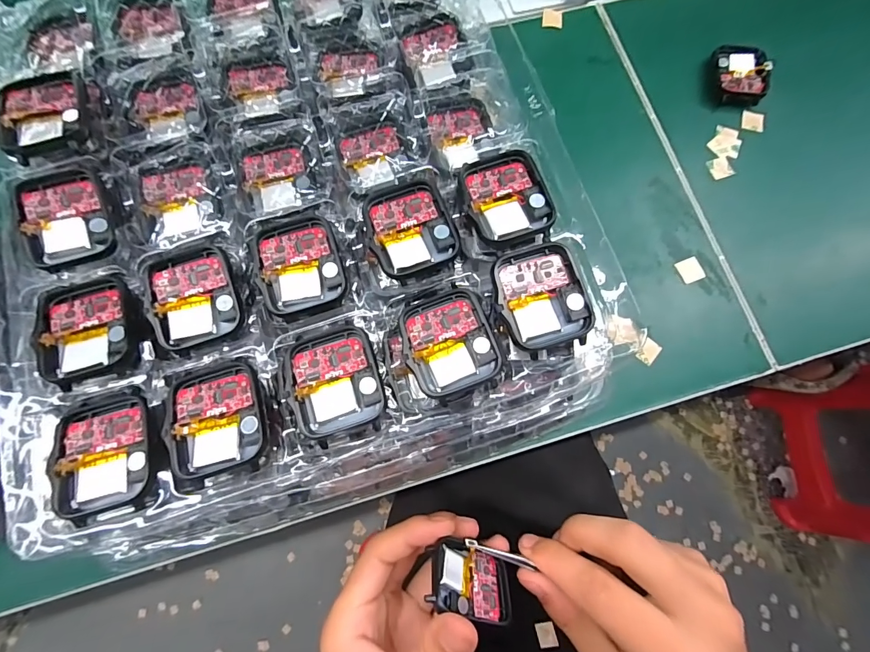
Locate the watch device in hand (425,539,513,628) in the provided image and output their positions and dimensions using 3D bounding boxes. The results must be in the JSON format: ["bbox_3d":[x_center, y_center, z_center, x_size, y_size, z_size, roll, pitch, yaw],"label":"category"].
[{"bbox_3d":[0.018,0.129,0.203,0.044,0.006,0.032,28,33,-16],"label":"watch device in hand"}]

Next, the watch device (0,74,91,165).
[{"bbox_3d":[-0.187,-0.101,0.194,0.039,0.011,0.048,-15,77,-4],"label":"watch device"}]

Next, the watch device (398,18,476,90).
[{"bbox_3d":[0.001,-0.153,0.226,0.035,0.005,0.042,-14,77,-4],"label":"watch device"}]

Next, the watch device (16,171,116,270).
[{"bbox_3d":[-0.170,-0.050,0.186,0.035,0.010,0.042,-18,77,-5],"label":"watch device"}]

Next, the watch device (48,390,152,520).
[{"bbox_3d":[-0.135,0.051,0.164,0.036,0.006,0.046,-15,77,-4],"label":"watch device"}]

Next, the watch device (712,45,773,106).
[{"bbox_3d":[0.221,-0.183,0.293,0.037,0.015,0.045,6,76,1],"label":"watch device"}]

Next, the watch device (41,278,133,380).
[{"bbox_3d":[-0.153,0.000,0.177,0.037,0.004,0.043,-15,77,-4],"label":"watch device"}]

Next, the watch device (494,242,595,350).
[{"bbox_3d":[0.046,-0.013,0.174,0.038,0.010,0.043,-12,77,-4],"label":"watch device"}]

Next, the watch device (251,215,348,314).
[{"bbox_3d":[-0.062,-0.030,0.184,0.037,0.004,0.044,-15,77,-4],"label":"watch device"}]

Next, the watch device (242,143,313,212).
[{"bbox_3d":[-0.080,-0.076,0.204,0.032,0.009,0.043,-14,77,-4],"label":"watch device"}]

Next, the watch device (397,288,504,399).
[{"bbox_3d":[0.006,0.006,0.175,0.038,0.007,0.043,-18,77,-5],"label":"watch device"}]

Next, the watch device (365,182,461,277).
[{"bbox_3d":[-0.013,-0.046,0.187,0.037,0.005,0.044,-21,77,-5],"label":"watch device"}]

